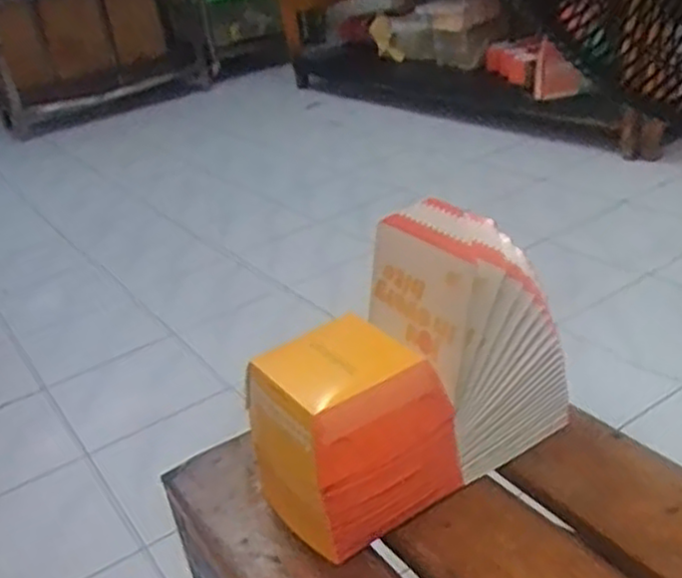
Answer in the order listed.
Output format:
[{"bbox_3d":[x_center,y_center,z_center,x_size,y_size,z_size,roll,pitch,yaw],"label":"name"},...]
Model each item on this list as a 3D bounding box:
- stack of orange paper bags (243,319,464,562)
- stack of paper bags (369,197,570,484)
[{"bbox_3d":[0.002,0.101,0.536,0.124,0.119,0.105,-21,29,-21],"label":"stack of orange paper bags"},{"bbox_3d":[0.088,0.033,0.569,0.110,0.183,0.105,-26,31,-29],"label":"stack of paper bags"}]

